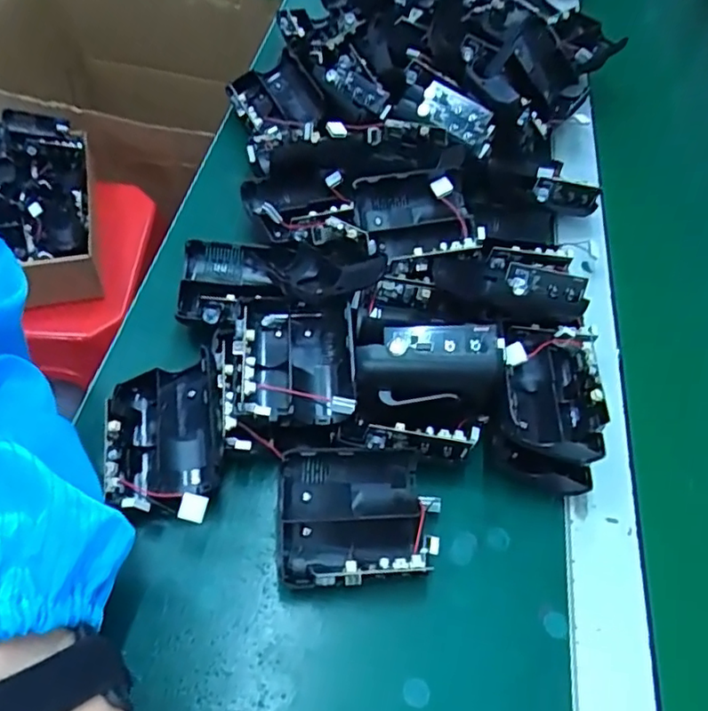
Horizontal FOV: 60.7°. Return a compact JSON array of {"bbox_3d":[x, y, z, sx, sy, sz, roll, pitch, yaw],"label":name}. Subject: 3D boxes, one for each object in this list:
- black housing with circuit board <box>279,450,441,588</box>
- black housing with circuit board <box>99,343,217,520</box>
[{"bbox_3d":[0.004,0.087,0.322,0.086,0.045,0.063,-1,54,-6],"label":"black housing with circuit board"},{"bbox_3d":[-0.106,0.050,0.338,0.062,0.043,0.092,-5,55,-9],"label":"black housing with circuit board"}]

